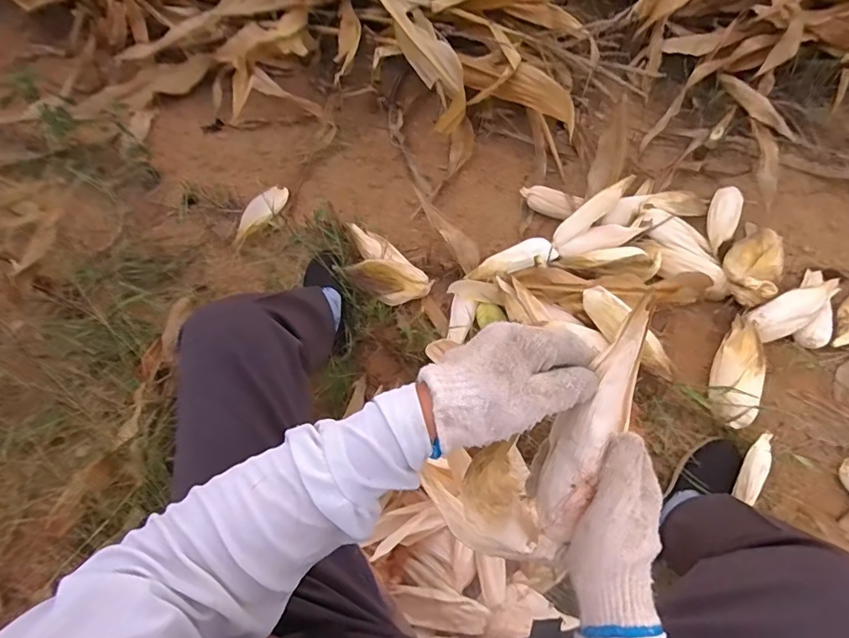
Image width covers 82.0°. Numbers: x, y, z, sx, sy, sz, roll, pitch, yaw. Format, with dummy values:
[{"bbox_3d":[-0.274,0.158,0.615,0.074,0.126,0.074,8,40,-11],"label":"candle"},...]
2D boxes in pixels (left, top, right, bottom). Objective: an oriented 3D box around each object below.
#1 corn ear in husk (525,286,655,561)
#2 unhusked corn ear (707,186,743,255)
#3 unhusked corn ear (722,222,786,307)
[{"bbox_3d":[0.127,0.087,0.372,0.054,0.036,0.211,22,110,12],"label":"corn ear in husk"},{"bbox_3d":[0.660,-0.214,1.068,0.061,0.046,0.196,18,66,10],"label":"unhusked corn ear"},{"bbox_3d":[0.654,-0.115,0.957,0.099,0.049,0.209,21,66,12],"label":"unhusked corn ear"}]

